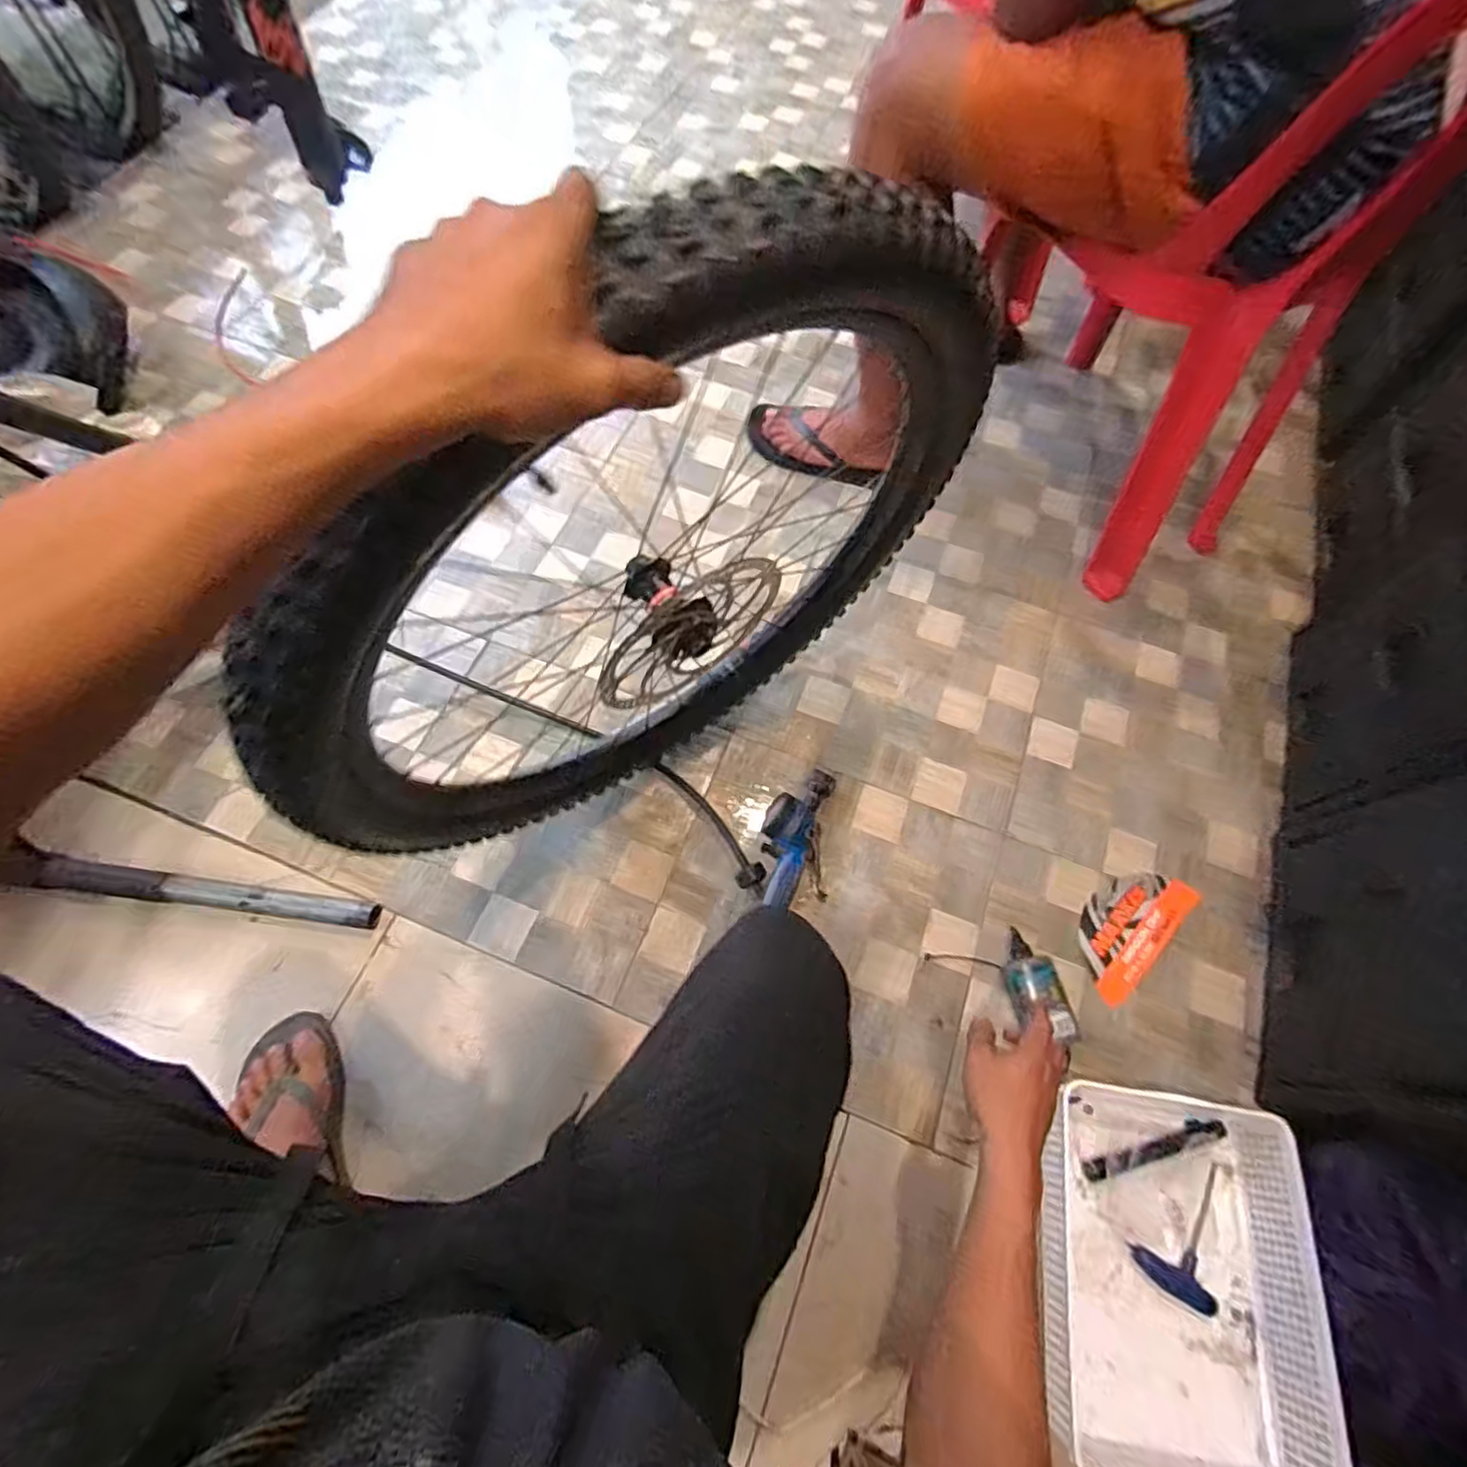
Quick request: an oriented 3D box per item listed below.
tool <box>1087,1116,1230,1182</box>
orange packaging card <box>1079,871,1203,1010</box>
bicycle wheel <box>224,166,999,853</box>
[{"bbox_3d":[0.475,0.466,0.793,0.168,0.016,0.027,-12,66,-8],"label":"tool"},{"bbox_3d":[0.513,0.249,0.918,0.195,0.008,0.102,-41,73,-19],"label":"orange packaging card"},{"bbox_3d":[-0.048,-0.107,0.648,0.667,0.710,0.092,-36,72,-17],"label":"bicycle wheel"}]

